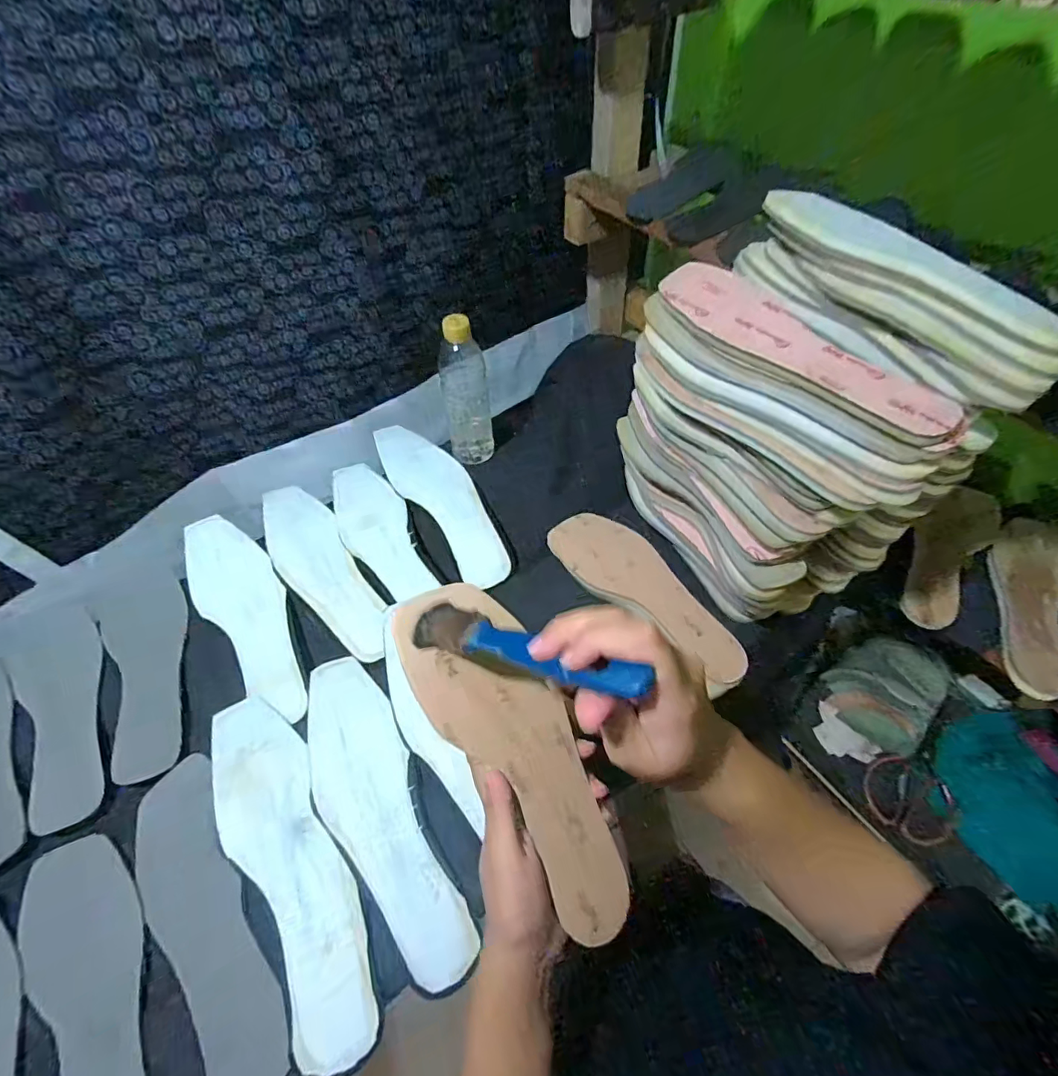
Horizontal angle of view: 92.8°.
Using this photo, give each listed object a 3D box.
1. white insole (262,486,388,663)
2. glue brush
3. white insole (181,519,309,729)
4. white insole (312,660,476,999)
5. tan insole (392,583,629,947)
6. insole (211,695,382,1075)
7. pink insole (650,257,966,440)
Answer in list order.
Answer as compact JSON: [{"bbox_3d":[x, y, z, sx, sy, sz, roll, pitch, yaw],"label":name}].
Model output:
[{"bbox_3d":[-0.241,0.032,0.580,0.077,0.011,0.272,-30,62,-17],"label":"white insole"},{"bbox_3d":[-0.009,0.056,0.259,0.158,0.009,0.027,3,47,46],"label":"glue brush"},{"bbox_3d":[-0.305,0.073,0.543,0.079,0.011,0.288,-29,61,-22],"label":"white insole"},{"bbox_3d":[-0.133,0.223,0.430,0.079,0.007,0.273,-25,57,-14],"label":"white insole"},{"bbox_3d":[-0.003,0.134,0.319,0.072,0.013,0.230,-30,87,-18],"label":"tan insole"},{"bbox_3d":[-0.197,0.256,0.408,0.074,0.006,0.279,-23,60,-24],"label":"insole"},{"bbox_3d":[0.192,-0.146,0.371,0.073,0.013,0.232,-29,58,-17],"label":"pink insole"}]

